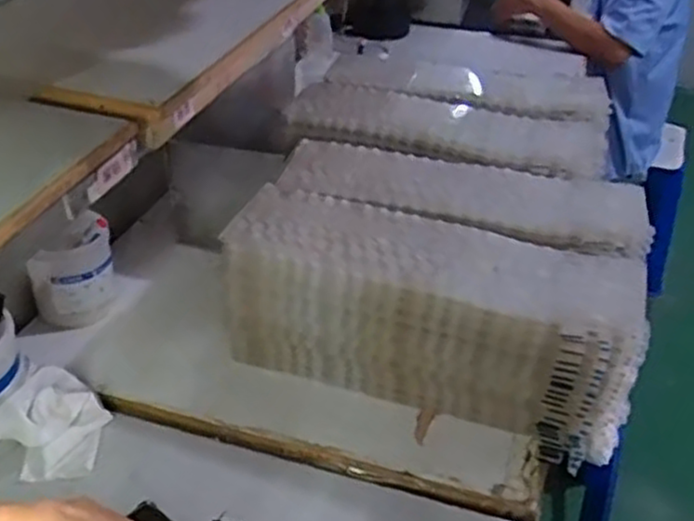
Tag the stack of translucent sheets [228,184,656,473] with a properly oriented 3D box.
[{"bbox_3d":[0.088,0.063,0.821,0.439,0.178,0.163,17,39,19],"label":"stack of translucent sheets"}]

